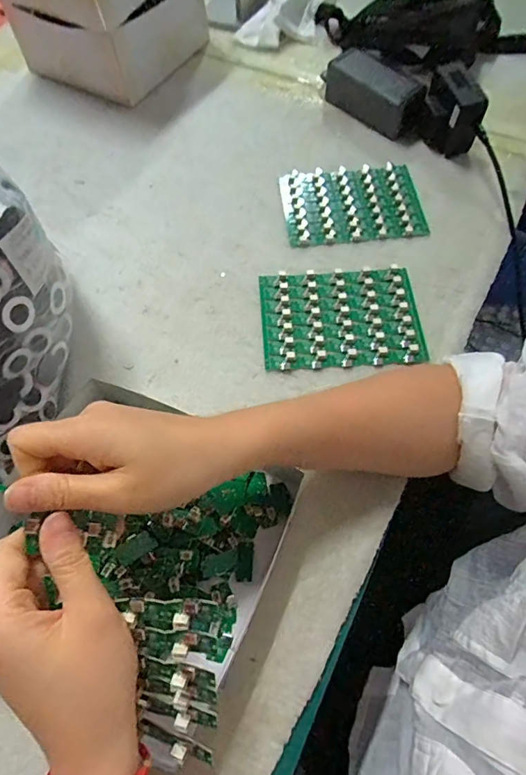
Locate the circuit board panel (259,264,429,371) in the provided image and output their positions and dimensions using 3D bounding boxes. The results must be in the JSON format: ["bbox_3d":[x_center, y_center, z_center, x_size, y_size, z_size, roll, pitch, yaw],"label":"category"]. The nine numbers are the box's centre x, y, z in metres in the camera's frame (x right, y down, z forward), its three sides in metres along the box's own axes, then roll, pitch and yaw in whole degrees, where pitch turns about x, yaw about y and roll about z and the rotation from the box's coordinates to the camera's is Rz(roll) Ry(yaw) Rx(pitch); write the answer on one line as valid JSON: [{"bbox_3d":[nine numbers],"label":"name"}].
[{"bbox_3d":[0.079,-0.073,0.473,0.157,0.006,0.118,-2,63,0],"label":"circuit board panel"}]

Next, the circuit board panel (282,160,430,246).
[{"bbox_3d":[0.106,-0.223,0.552,0.159,0.008,0.115,-5,63,-2],"label":"circuit board panel"}]

